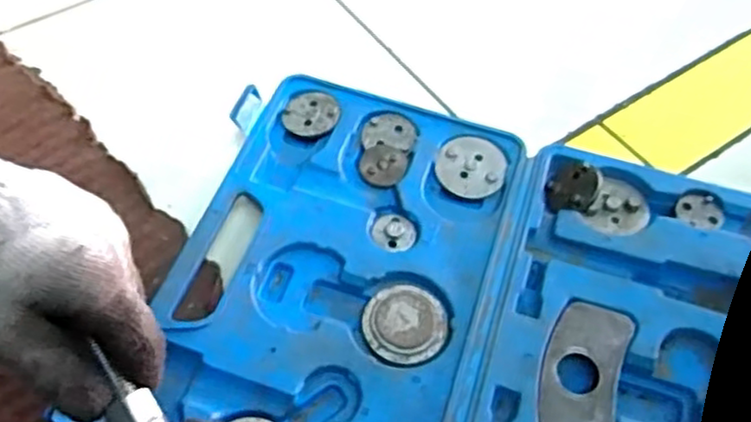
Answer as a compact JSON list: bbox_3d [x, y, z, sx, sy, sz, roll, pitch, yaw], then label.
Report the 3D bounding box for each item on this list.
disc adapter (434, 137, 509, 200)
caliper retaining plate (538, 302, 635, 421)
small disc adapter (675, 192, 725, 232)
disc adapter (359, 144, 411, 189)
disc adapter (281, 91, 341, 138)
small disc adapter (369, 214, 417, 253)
[{"bbox_3d":[0.071,-0.034,0.514,0.050,0.005,0.048,0,56,0],"label":"disc adapter"},{"bbox_3d":[0.124,0.098,0.417,0.046,0.004,0.095,17,58,10],"label":"caliper retaining plate"},{"bbox_3d":[0.231,0.002,0.494,0.031,0.008,0.031,-7,57,-5],"label":"small disc adapter"},{"bbox_3d":[0.006,-0.034,0.512,0.036,0.006,0.034,0,56,0],"label":"disc adapter"},{"bbox_3d":[-0.050,-0.074,0.540,0.043,0.011,0.040,0,56,0],"label":"disc adapter"},{"bbox_3d":[0.012,0.015,0.485,0.031,0.006,0.029,0,56,0],"label":"small disc adapter"}]

